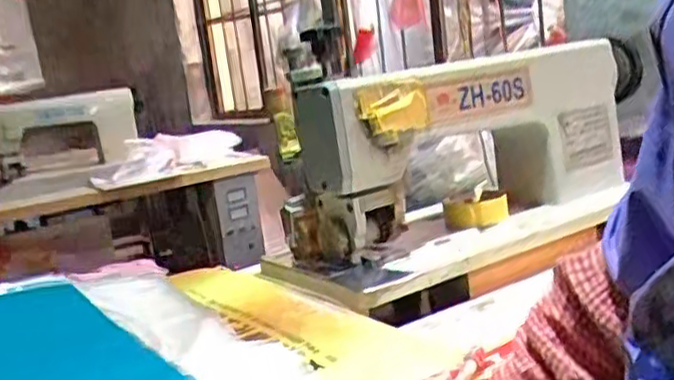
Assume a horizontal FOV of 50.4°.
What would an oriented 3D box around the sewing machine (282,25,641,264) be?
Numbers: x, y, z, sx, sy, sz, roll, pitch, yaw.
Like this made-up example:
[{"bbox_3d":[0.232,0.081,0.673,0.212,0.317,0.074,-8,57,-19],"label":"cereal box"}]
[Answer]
[{"bbox_3d":[0.175,-0.082,0.910,0.504,0.230,0.132,-13,12,-30],"label":"sewing machine"}]

